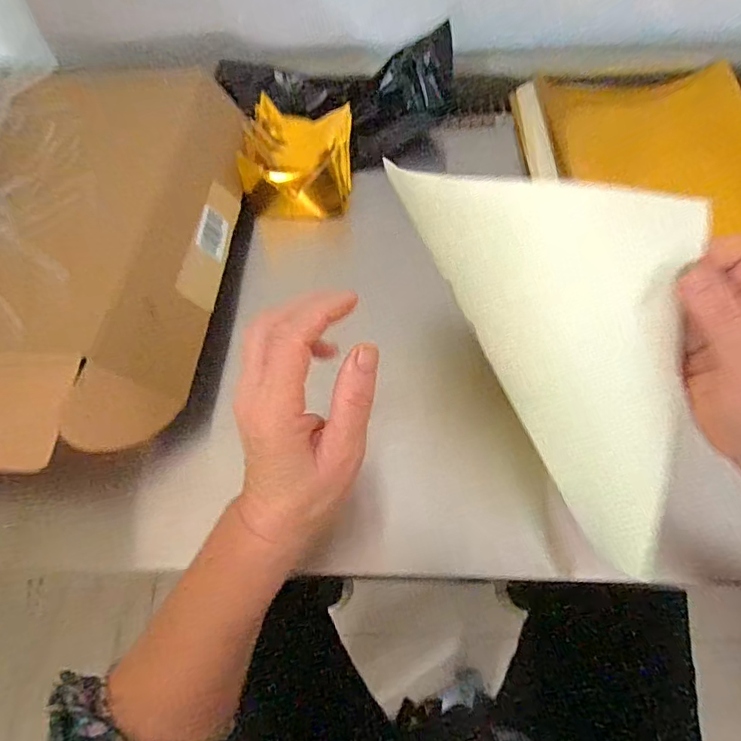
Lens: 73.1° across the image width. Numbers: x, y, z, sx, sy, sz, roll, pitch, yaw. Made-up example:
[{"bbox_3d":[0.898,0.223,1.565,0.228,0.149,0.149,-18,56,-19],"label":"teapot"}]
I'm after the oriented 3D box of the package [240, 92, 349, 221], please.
[{"bbox_3d":[-0.076,-0.238,0.546,0.110,0.058,0.153,0,62,4],"label":"package"}]

